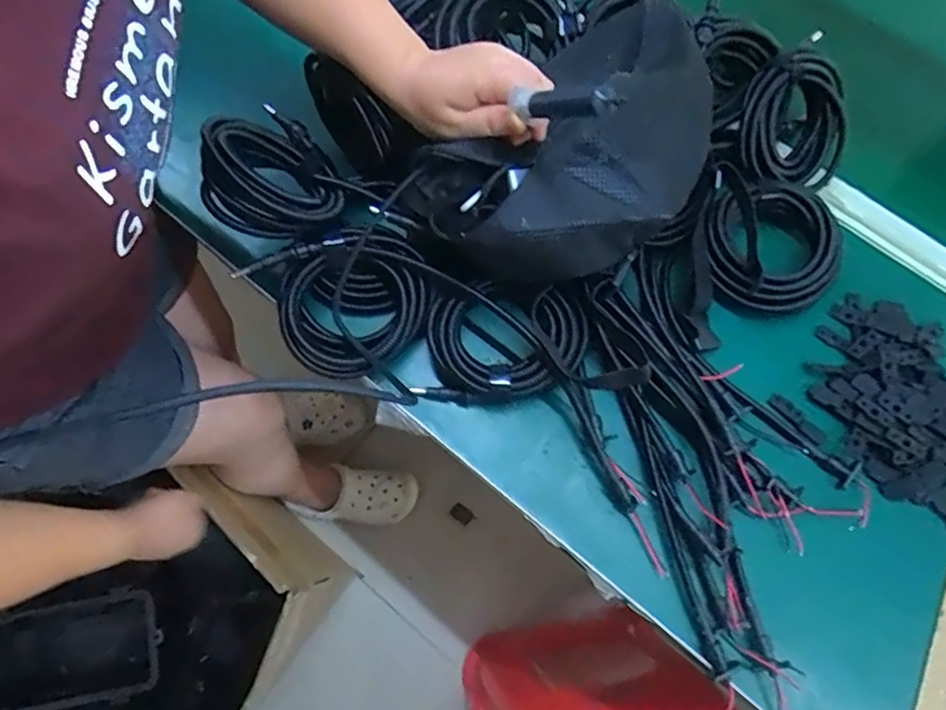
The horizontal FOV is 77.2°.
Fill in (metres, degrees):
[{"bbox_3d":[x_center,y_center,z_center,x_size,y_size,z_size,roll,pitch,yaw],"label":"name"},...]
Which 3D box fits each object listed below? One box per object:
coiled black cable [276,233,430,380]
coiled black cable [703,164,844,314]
[{"bbox_3d":[-0.101,-0.043,0.497,0.103,0.058,0.126,37,74,11],"label":"coiled black cable"},{"bbox_3d":[0.275,-0.104,0.529,0.124,0.059,0.124,0,71,-1],"label":"coiled black cable"}]

